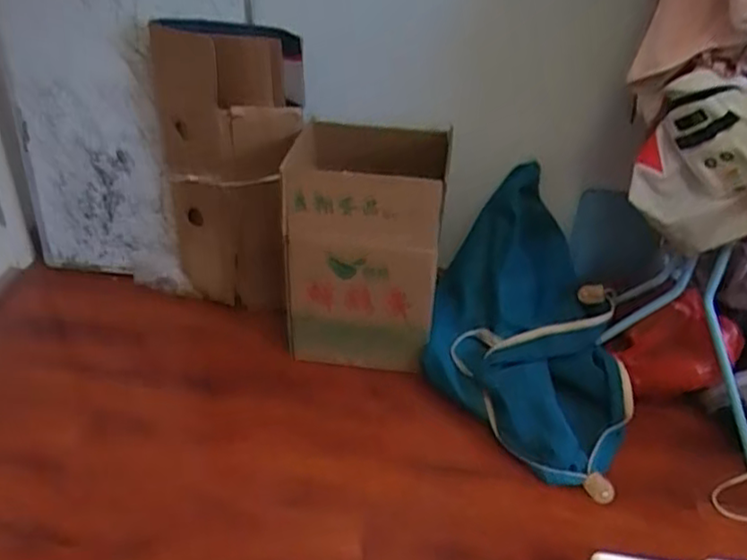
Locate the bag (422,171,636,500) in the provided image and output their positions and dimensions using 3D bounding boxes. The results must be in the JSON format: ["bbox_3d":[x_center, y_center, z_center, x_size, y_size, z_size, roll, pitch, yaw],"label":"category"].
[{"bbox_3d":[0.338,0.077,1.394,0.364,0.342,0.545,-21,40,-29],"label":"bag"}]

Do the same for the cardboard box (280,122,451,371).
[{"bbox_3d":[-0.022,-0.068,1.460,0.309,0.487,0.263,3,34,2],"label":"cardboard box"}]

